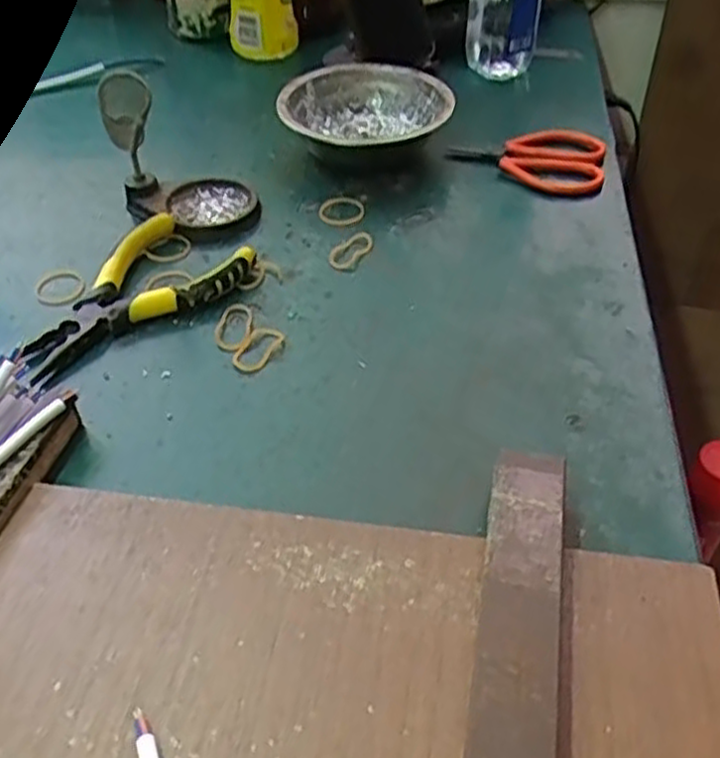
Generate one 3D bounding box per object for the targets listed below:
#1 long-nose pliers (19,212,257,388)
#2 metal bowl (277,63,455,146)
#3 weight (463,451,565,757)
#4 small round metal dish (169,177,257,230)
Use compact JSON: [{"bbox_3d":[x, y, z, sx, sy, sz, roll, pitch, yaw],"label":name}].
[{"bbox_3d":[-0.141,-0.055,0.455,0.143,0.021,0.075,-31,52,-28],"label":"long-nose pliers"},{"bbox_3d":[0.005,-0.193,0.577,0.122,0.046,0.122,0,44,0],"label":"metal bowl"},{"bbox_3d":[0.055,0.111,0.268,0.031,0.018,0.205,8,45,9],"label":"weight"},{"bbox_3d":[-0.103,-0.123,0.530,0.059,0.009,0.065,-13,45,-12],"label":"small round metal dish"}]

